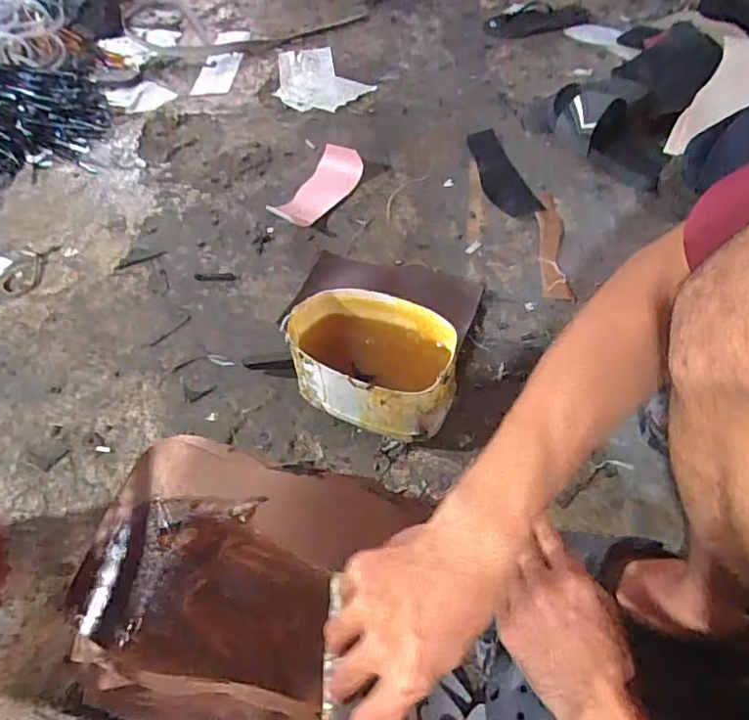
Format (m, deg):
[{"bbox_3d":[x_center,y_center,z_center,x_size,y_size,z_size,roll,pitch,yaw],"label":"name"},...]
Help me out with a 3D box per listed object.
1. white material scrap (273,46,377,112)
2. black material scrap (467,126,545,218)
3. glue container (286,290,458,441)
[{"bbox_3d":[-0.141,-0.642,1.252,0.189,0.017,0.253,-35,61,-19],"label":"white material scrap"},{"bbox_3d":[0.223,-0.345,1.005,0.078,0.013,0.247,-14,57,-6],"label":"black material scrap"},{"bbox_3d":[-0.003,0.008,0.691,0.206,0.128,0.133,21,58,17],"label":"glue container"}]

